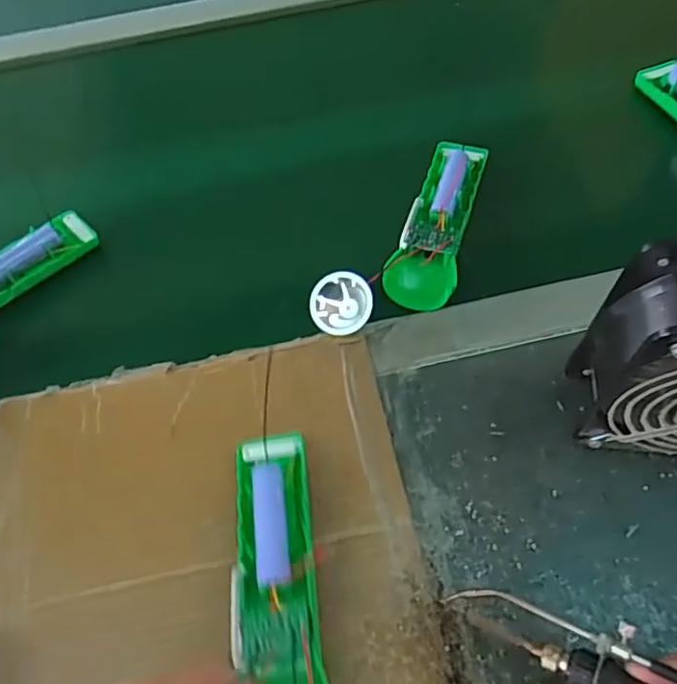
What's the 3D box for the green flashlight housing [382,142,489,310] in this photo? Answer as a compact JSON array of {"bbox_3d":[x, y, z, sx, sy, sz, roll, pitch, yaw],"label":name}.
[{"bbox_3d":[0.078,-0.095,0.471,0.051,0.029,0.148,15,63,12],"label":"green flashlight housing"}]

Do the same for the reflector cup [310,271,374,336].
[{"bbox_3d":[0.004,-0.027,0.444,0.045,0.027,0.044,-41,79,11],"label":"reflector cup"}]

